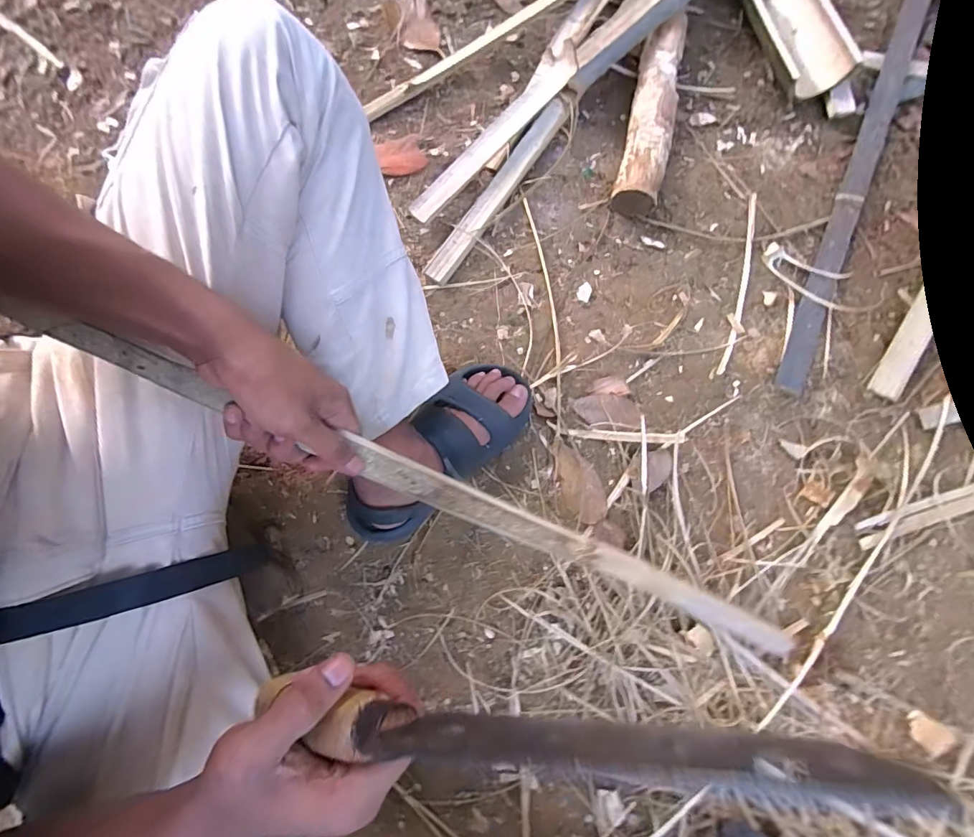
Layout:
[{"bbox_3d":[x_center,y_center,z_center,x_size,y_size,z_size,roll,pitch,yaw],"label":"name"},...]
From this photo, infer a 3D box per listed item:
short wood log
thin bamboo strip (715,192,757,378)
[{"bbox_3d":[0.238,-0.439,0.678,0.066,0.059,0.302,13,79,3],"label":"short wood log"},{"bbox_3d":[0.354,-0.189,0.649,0.019,0.012,0.271,15,79,4],"label":"thin bamboo strip"}]

